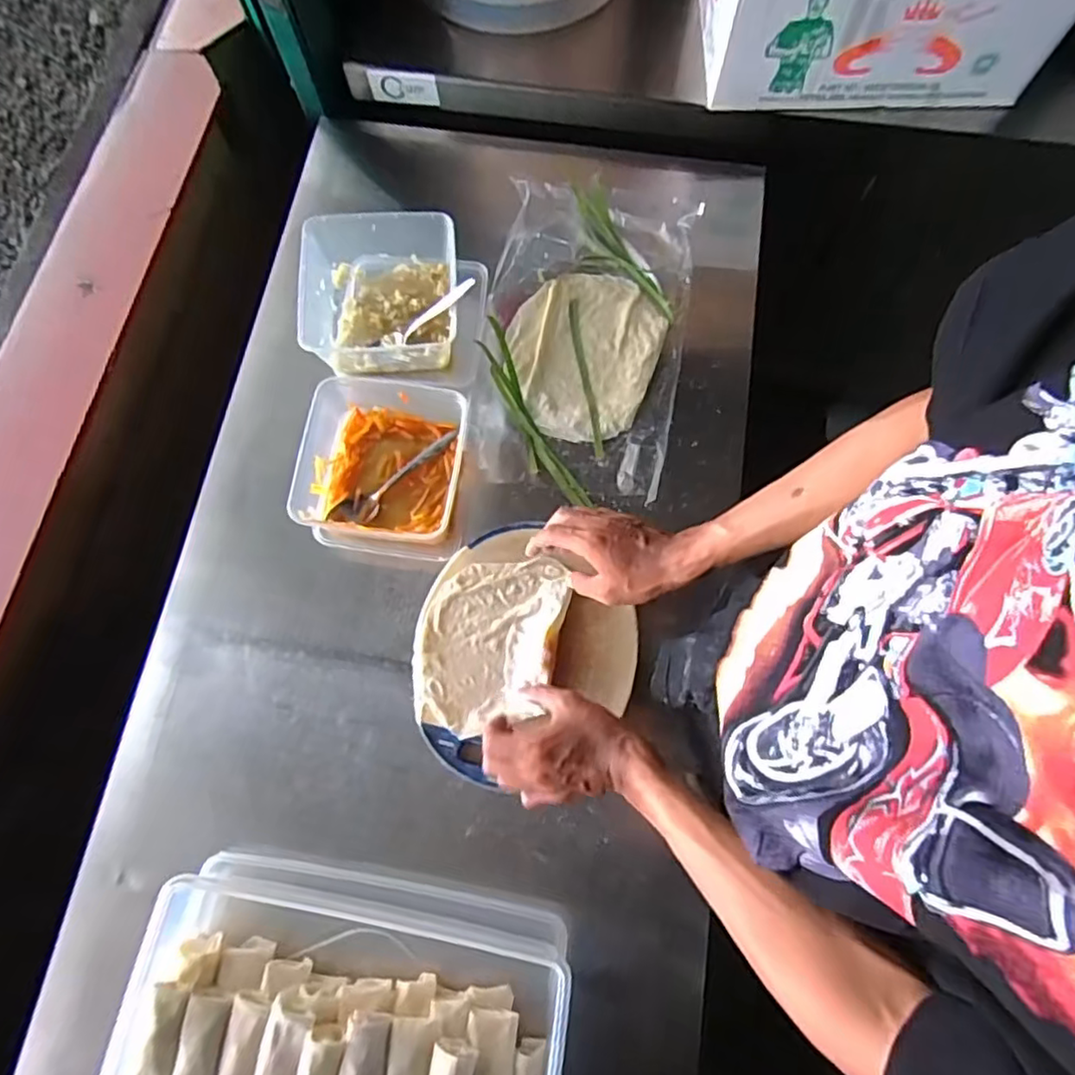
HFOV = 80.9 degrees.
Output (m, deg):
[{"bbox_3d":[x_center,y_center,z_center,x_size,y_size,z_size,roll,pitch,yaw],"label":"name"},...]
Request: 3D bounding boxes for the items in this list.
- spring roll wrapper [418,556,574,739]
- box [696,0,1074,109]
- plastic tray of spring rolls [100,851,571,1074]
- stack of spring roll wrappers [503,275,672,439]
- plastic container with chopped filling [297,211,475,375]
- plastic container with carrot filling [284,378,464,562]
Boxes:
[{"bbox_3d":[-0.049,0.105,0.641,0.134,0.022,0.181,12,75,4],"label":"spring roll wrapper"},{"bbox_3d":[0.384,-0.613,0.700,0.390,0.183,0.156,3,75,2],"label":"box"},{"bbox_3d":[-0.175,0.453,0.529,0.368,0.084,0.289,9,75,3],"label":"plastic tray of spring rolls"},{"bbox_3d":[0.052,-0.221,0.743,0.170,0.008,0.213,20,76,6],"label":"stack of spring roll wrappers"},{"bbox_3d":[-0.176,-0.277,0.722,0.171,0.077,0.166,-4,75,0],"label":"plastic container with chopped filling"},{"bbox_3d":[-0.164,-0.076,0.675,0.161,0.069,0.171,7,75,3],"label":"plastic container with carrot filling"}]

